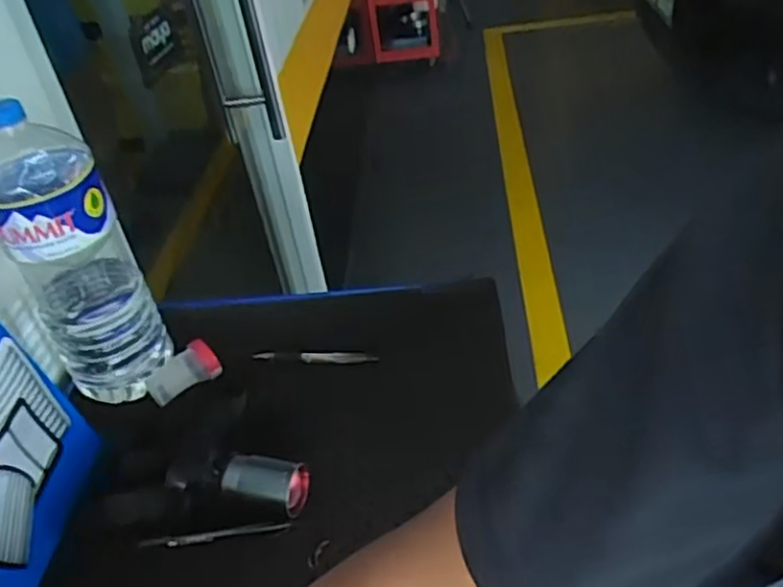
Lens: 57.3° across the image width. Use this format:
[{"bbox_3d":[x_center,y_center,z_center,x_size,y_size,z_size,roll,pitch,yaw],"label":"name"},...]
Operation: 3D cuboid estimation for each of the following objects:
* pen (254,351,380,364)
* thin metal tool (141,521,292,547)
[{"bbox_3d":[-0.079,0.065,0.743,0.132,0.014,0.012,-1,38,13],"label":"pen"},{"bbox_3d":[-0.143,0.197,0.585,0.120,0.009,0.008,-10,37,1],"label":"thin metal tool"}]

